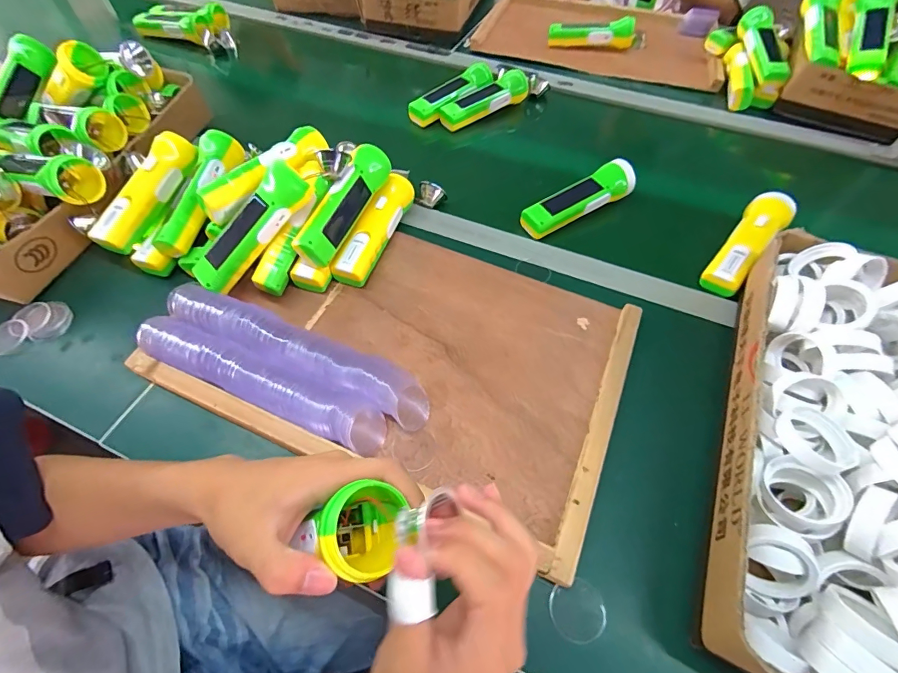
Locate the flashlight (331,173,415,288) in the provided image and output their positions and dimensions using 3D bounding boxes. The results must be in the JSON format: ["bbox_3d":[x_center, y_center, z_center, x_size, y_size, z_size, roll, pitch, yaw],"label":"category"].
[{"bbox_3d":[-0.093,-0.135,0.523,0.042,0.052,0.167,20,59,12],"label":"flashlight"}]

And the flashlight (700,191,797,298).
[{"bbox_3d":[0.382,-0.122,0.523,0.047,0.049,0.162,38,64,21],"label":"flashlight"}]

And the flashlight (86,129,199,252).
[{"bbox_3d":[-0.374,-0.183,0.511,0.044,0.041,0.173,19,72,11],"label":"flashlight"}]

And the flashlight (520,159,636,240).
[{"bbox_3d":[0.181,-0.193,0.567,0.171,0.042,0.042,-25,61,-16],"label":"flashlight"}]

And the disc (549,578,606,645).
[{"bbox_3d":[0.105,0.223,0.332,0.044,0.004,0.040,0,57,0],"label":"disc"}]

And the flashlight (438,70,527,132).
[{"bbox_3d":[0.063,-0.407,0.709,0.168,0.046,0.046,-33,63,-20],"label":"flashlight"}]

